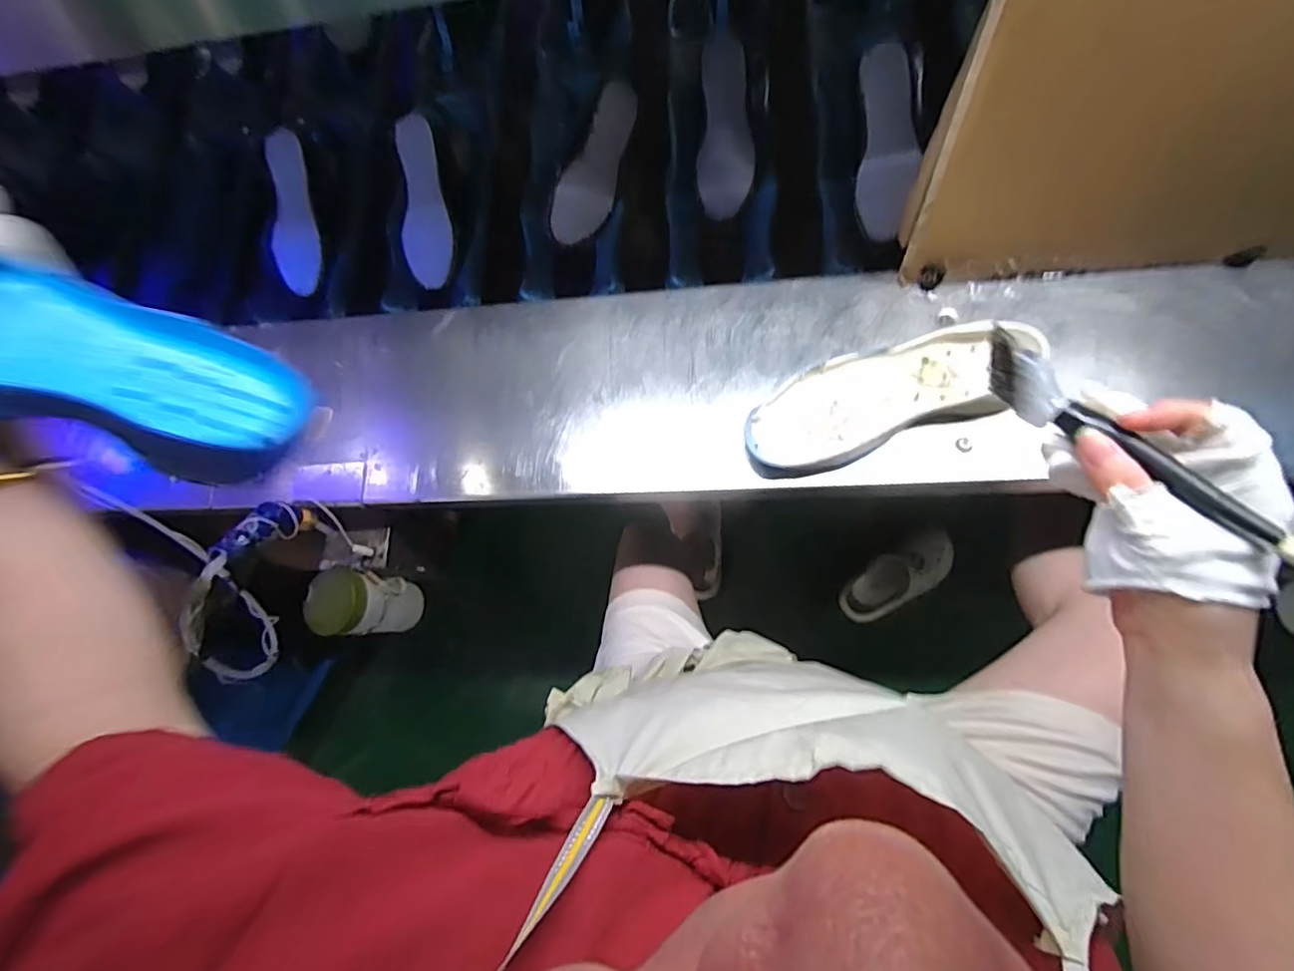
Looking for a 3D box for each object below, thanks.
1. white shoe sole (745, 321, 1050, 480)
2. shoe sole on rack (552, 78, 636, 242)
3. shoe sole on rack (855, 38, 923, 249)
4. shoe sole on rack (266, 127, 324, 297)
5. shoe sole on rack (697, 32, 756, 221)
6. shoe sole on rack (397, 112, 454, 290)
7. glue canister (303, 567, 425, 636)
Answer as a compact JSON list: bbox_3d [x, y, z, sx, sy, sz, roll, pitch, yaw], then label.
[{"bbox_3d":[0.230,-0.086,0.558,0.271,0.026,0.097,-19,74,5],"label":"white shoe sole"},{"bbox_3d":[-0.064,-0.404,0.732,0.068,0.018,0.209,22,89,-27],"label":"shoe sole on rack"},{"bbox_3d":[0.287,-0.407,0.688,0.071,0.016,0.218,-1,97,2],"label":"shoe sole on rack"},{"bbox_3d":[-0.477,-0.366,0.779,0.061,0.017,0.213,-5,94,0],"label":"shoe sole on rack"},{"bbox_3d":[0.097,-0.439,0.717,0.066,0.011,0.200,-1,103,1],"label":"shoe sole on rack"},{"bbox_3d":[-0.289,-0.367,0.754,0.062,0.009,0.205,-2,102,1],"label":"shoe sole on rack"},{"bbox_3d":[-0.345,0.148,0.715,0.088,0.109,0.072,6,75,3],"label":"glue canister"}]

